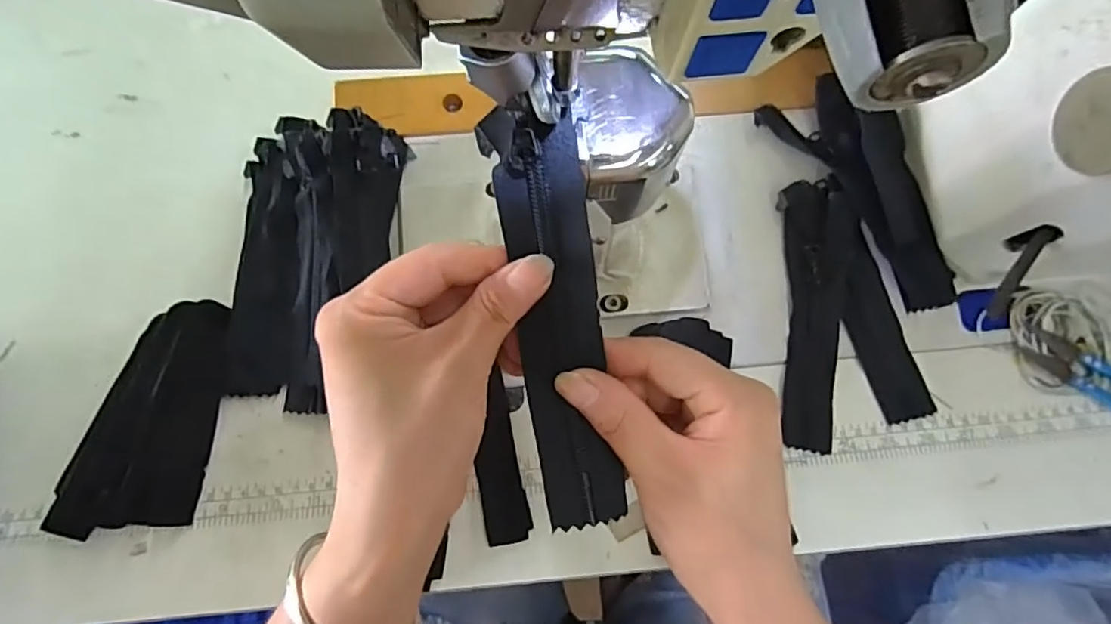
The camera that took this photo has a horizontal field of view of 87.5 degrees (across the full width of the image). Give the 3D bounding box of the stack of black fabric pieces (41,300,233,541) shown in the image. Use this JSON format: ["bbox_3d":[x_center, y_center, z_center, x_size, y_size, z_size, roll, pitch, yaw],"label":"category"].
[{"bbox_3d":[-0.247,0.061,0.350,0.074,0.021,0.137,4,74,0],"label":"stack of black fabric pieces"}]

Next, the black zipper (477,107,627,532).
[{"bbox_3d":[0.001,0.005,0.226,0.034,0.018,0.159,-8,99,-3],"label":"black zipper"}]

